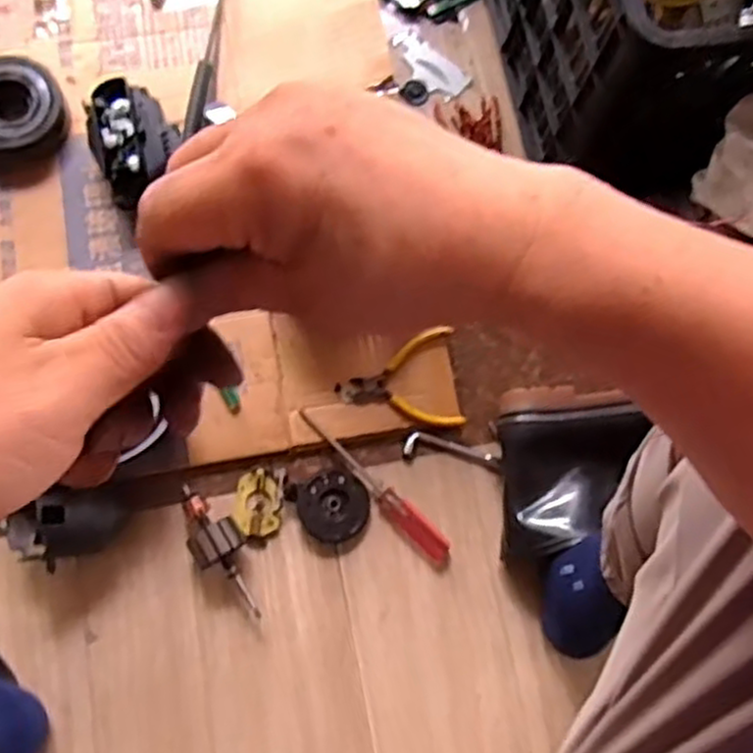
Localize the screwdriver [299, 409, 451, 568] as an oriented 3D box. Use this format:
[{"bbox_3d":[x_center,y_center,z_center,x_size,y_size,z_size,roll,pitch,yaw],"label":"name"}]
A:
[{"bbox_3d":[-0.001,0.109,0.739,0.201,0.024,0.030,45,79,6],"label":"screwdriver"}]

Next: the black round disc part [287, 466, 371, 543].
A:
[{"bbox_3d":[-0.043,0.125,0.729,0.068,0.017,0.071,1,77,-4],"label":"black round disc part"}]

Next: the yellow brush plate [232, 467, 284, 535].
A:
[{"bbox_3d":[-0.115,0.124,0.730,0.043,0.007,0.062,5,77,-3],"label":"yellow brush plate"}]

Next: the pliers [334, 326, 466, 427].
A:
[{"bbox_3d":[0.022,0.006,0.750,0.121,0.009,0.099,-7,86,4],"label":"pliers"}]

